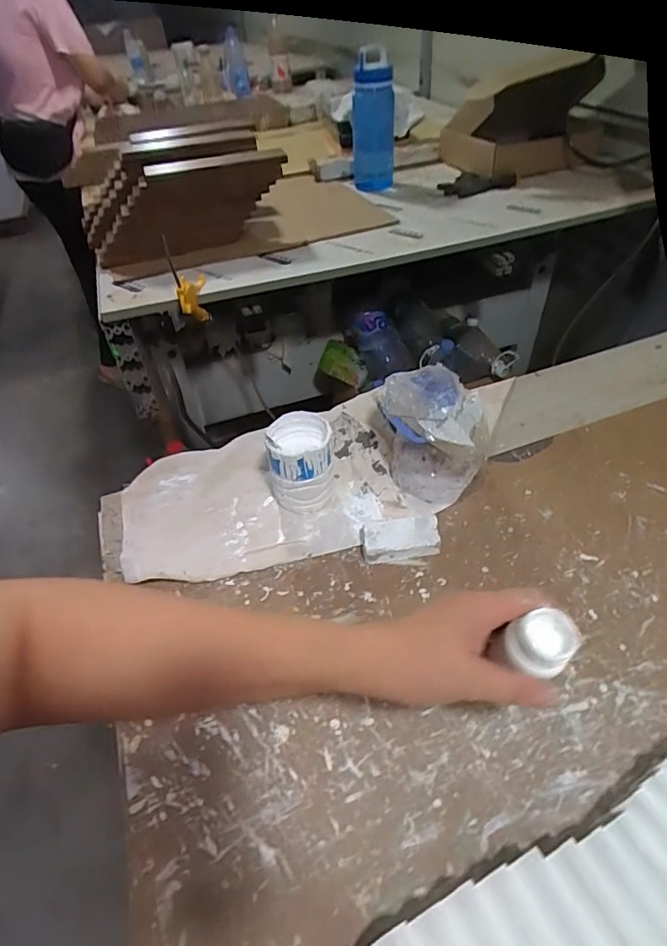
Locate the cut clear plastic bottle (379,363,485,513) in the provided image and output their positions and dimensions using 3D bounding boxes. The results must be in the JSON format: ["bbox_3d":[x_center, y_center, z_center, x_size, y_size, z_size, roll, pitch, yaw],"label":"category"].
[{"bbox_3d":[0.106,-0.042,0.518,0.092,0.122,0.096,-22,48,-18],"label":"cut clear plastic bottle"}]

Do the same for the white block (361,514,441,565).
[{"bbox_3d":[0.063,0.064,0.487,0.072,0.025,0.033,-7,46,-4],"label":"white block"}]

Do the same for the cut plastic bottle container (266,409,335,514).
[{"bbox_3d":[-0.034,-0.009,0.523,0.067,0.082,0.069,-6,45,-2],"label":"cut plastic bottle container"}]

